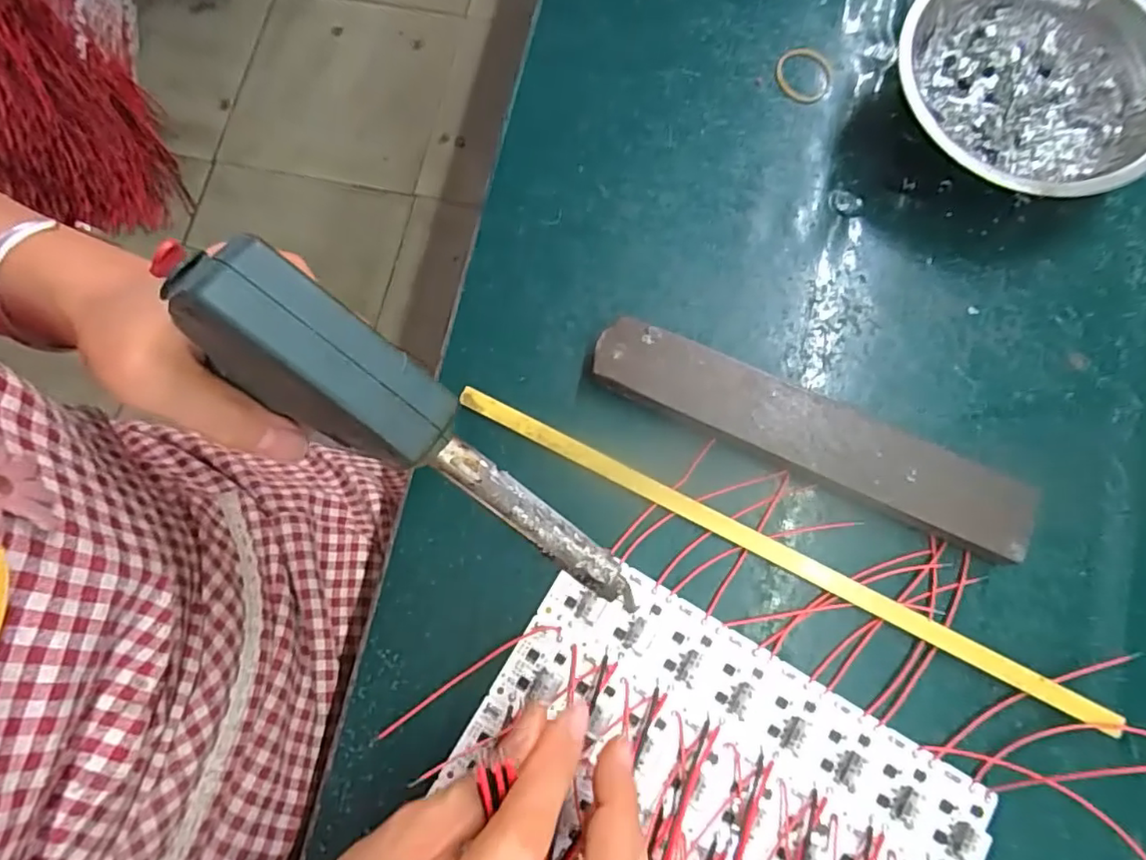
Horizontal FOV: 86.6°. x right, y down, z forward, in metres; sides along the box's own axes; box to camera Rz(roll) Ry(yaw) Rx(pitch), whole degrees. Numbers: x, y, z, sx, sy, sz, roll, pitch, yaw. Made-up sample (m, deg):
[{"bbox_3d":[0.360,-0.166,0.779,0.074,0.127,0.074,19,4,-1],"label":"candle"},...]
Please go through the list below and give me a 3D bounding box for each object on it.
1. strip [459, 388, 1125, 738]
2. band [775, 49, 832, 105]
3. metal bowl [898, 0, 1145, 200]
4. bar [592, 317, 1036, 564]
[{"bbox_3d":[0.086,0.052,0.272,0.306,0.008,0.010,27,82,7],"label":"strip"},{"bbox_3d":[0.122,-0.189,0.324,0.029,0.004,0.033,16,81,6],"label":"band"},{"bbox_3d":[0.223,-0.161,0.293,0.118,0.048,0.118,-1,80,3],"label":"metal bowl"},{"bbox_3d":[0.104,0.002,0.277,0.196,0.015,0.038,24,82,7],"label":"bar"}]

